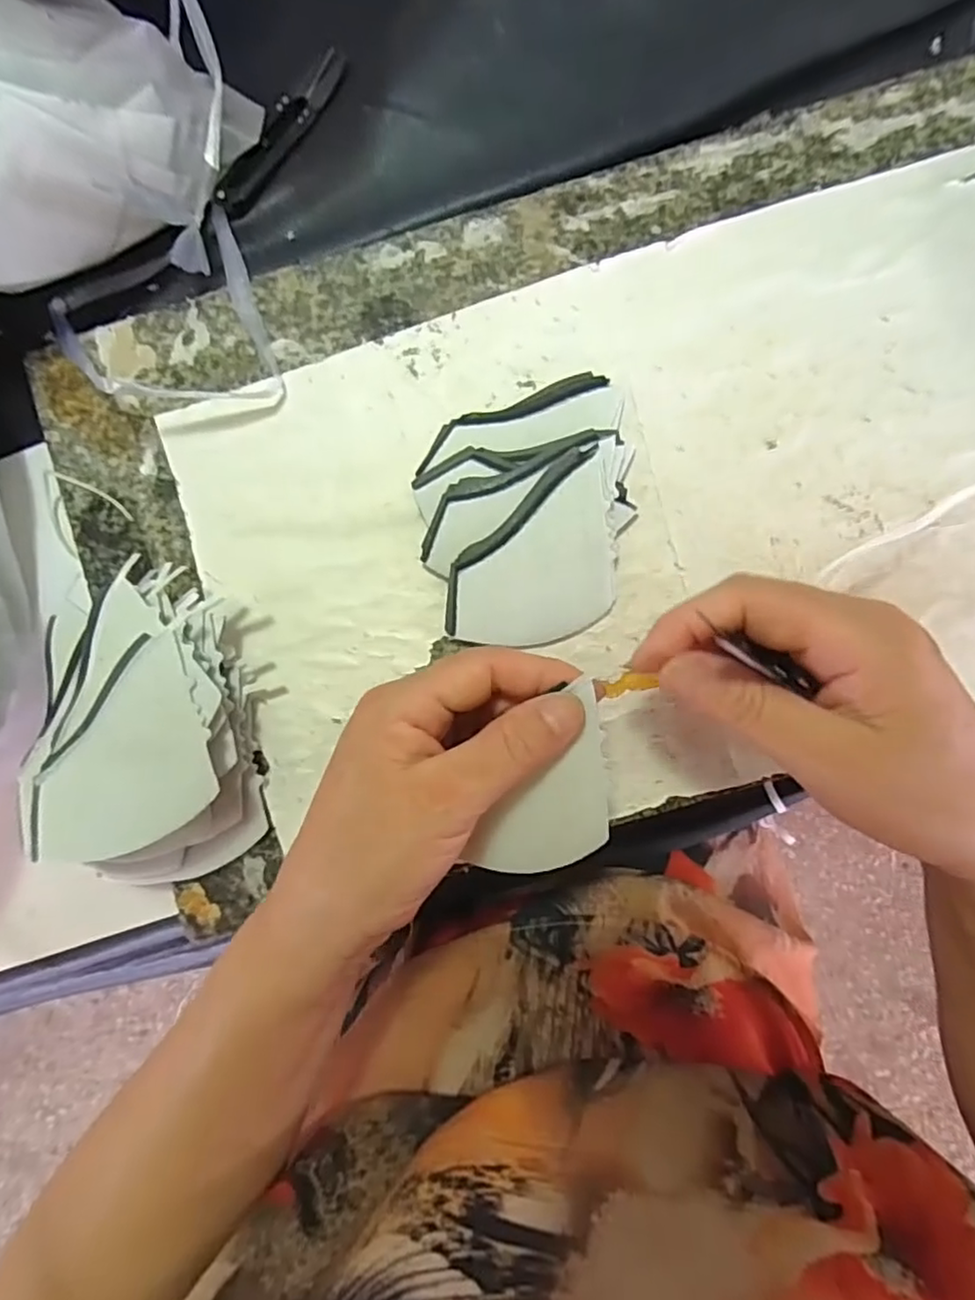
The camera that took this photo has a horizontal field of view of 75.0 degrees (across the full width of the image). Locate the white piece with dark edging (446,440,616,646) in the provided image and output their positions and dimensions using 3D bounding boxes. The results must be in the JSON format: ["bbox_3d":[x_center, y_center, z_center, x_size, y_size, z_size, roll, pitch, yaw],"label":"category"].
[{"bbox_3d":[0.018,-0.043,0.288,0.078,0.008,0.079,-11,106,1],"label":"white piece with dark edging"}]

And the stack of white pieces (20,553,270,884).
[{"bbox_3d":[-0.151,0.035,0.276,0.083,0.054,0.140,-8,89,1],"label":"stack of white pieces"}]

